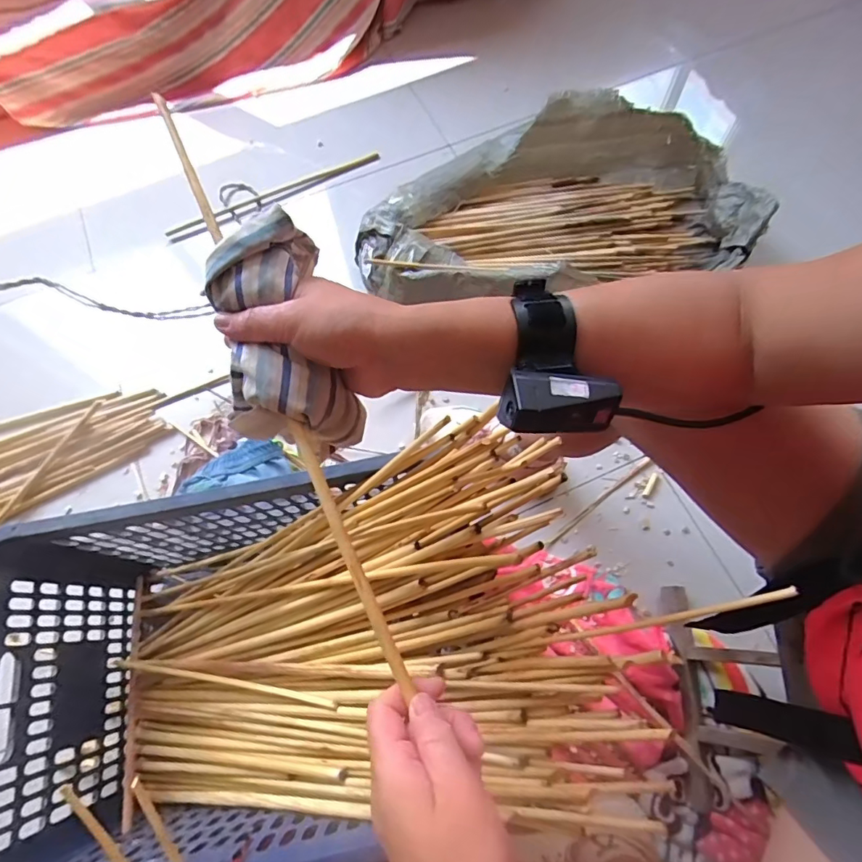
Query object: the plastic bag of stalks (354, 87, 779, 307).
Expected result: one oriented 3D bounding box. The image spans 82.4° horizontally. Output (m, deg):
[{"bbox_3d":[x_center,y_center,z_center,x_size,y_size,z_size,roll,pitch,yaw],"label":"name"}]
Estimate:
[{"bbox_3d":[0.219,-0.417,0.931,0.712,0.125,0.447,-10,68,-2],"label":"plastic bag of stalks"}]

